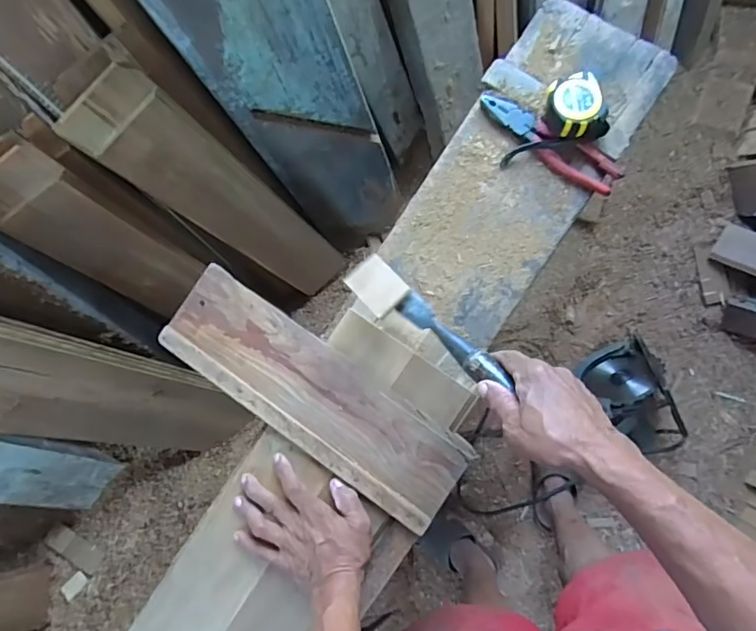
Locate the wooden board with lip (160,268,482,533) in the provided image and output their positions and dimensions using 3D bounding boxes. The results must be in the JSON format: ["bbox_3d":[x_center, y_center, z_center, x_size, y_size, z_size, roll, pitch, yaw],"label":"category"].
[{"bbox_3d":[-0.080,0.095,0.614,0.390,0.018,0.116,35,93,7],"label":"wooden board with lip"}]

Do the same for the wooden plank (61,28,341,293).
[{"bbox_3d":[-0.231,-0.169,0.875,0.129,0.635,0.026,-38,66,6],"label":"wooden plank"}]

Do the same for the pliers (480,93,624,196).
[{"bbox_3d":[0.209,-0.215,0.636,0.193,0.015,0.048,32,93,5],"label":"pliers"}]

